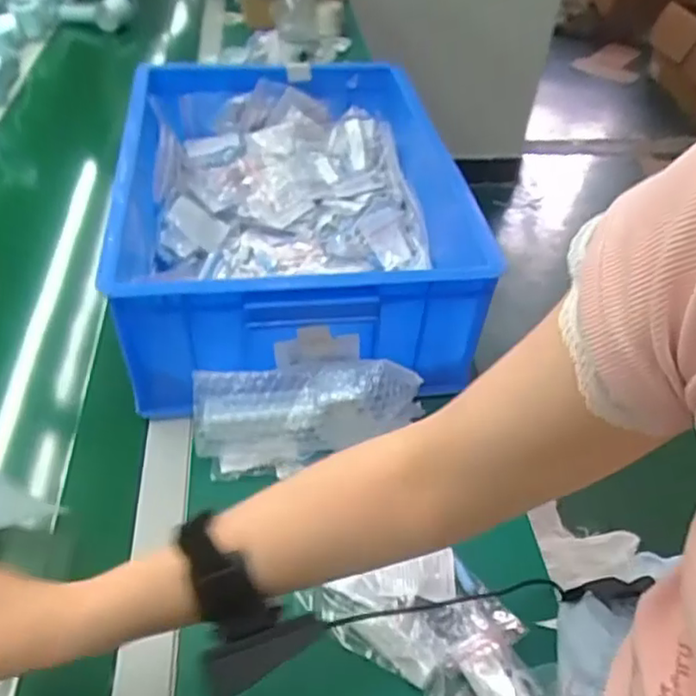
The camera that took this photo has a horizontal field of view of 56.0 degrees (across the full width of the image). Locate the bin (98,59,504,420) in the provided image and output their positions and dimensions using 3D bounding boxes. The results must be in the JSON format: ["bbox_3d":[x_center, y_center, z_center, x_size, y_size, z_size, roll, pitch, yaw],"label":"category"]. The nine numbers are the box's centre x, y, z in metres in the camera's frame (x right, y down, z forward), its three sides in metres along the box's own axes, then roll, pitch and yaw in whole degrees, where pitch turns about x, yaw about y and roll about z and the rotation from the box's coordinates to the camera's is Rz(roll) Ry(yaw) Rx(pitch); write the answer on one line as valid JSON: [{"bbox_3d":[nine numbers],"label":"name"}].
[{"bbox_3d":[-0.057,-0.165,0.739,0.356,0.150,0.453,-5,45,-10],"label":"bin"}]

